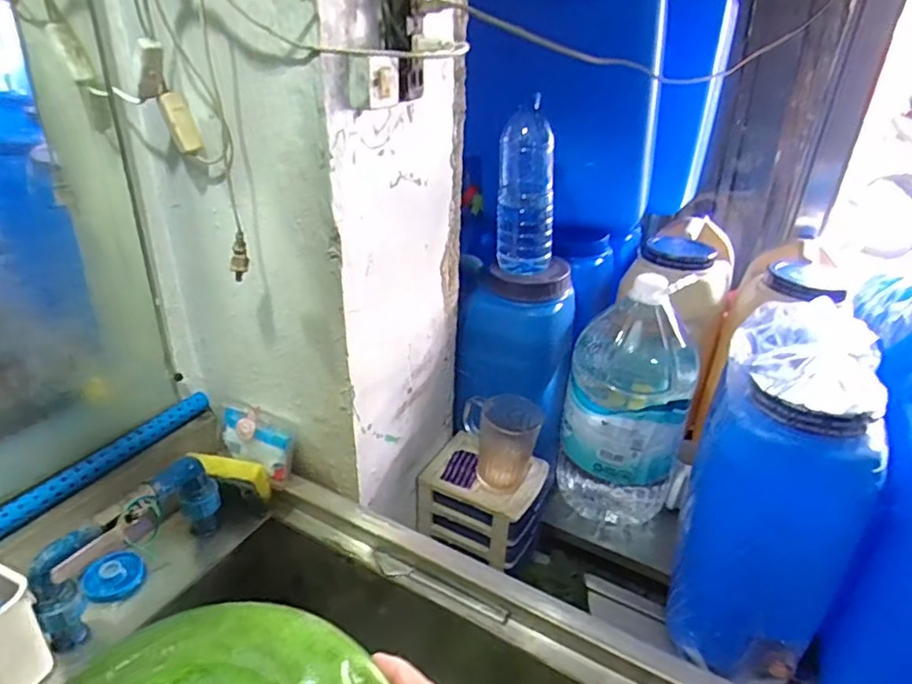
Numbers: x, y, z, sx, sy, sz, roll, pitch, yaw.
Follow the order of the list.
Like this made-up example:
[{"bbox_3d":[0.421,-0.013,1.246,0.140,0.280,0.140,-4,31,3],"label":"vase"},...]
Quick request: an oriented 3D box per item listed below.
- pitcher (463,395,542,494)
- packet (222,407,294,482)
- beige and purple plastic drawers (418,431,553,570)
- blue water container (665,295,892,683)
[{"bbox_3d":[0.065,0.150,0.870,0.112,0.114,0.080,5,30,5],"label":"pitcher"},{"bbox_3d":[-0.254,0.123,0.746,0.105,0.073,0.026,15,8,19],"label":"packet"},{"bbox_3d":[0.042,0.249,0.923,0.173,0.115,0.130,14,32,20],"label":"beige and purple plastic drawers"},{"bbox_3d":[0.408,0.196,0.773,0.176,0.412,0.258,14,32,19],"label":"blue water container"}]

